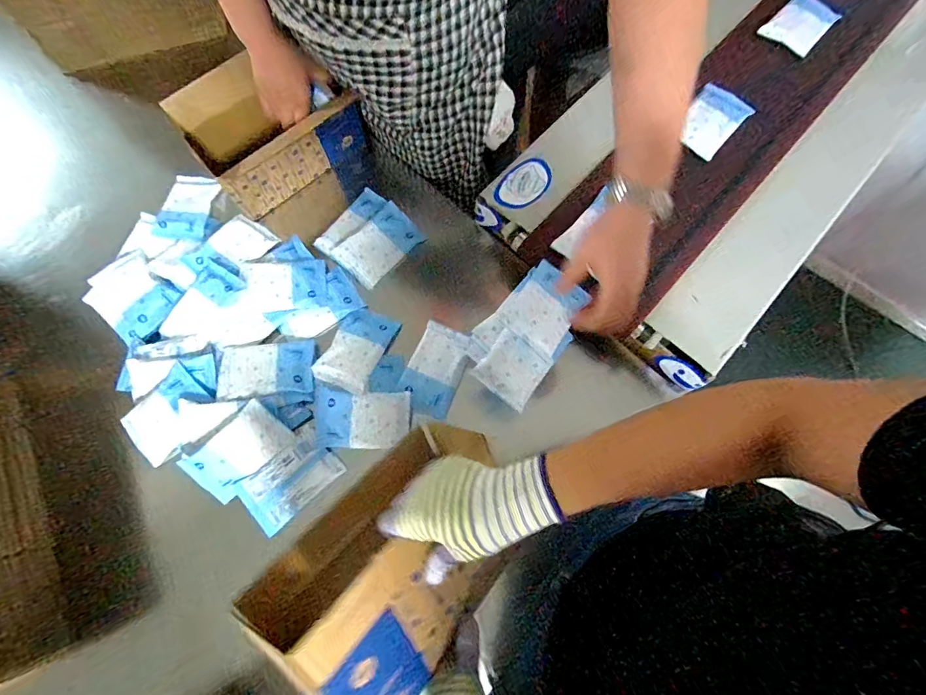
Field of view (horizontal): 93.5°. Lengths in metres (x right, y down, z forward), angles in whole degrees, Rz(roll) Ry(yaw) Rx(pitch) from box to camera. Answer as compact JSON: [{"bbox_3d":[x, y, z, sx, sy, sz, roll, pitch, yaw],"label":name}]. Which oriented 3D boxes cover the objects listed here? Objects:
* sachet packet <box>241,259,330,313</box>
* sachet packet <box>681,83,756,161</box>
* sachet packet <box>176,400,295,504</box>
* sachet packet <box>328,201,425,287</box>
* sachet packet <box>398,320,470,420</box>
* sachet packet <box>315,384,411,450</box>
[{"bbox_3d":[-0.281,-0.100,0.691,0.122,0.009,0.084,-8,76,-10],"label":"sachet packet"},{"bbox_3d":[0.398,-0.366,0.704,0.087,0.034,0.122,43,78,11],"label":"sachet packet"},{"bbox_3d":[-0.313,0.147,0.609,0.135,0.019,0.082,-41,107,-4],"label":"sachet packet"},{"bbox_3d":[-0.135,-0.169,0.716,0.131,0.020,0.088,-42,79,-12],"label":"sachet packet"},{"bbox_3d":[-0.041,0.031,0.650,0.078,0.012,0.137,21,75,5],"label":"sachet packet"},{"bbox_3d":[-0.146,0.103,0.632,0.136,0.022,0.082,3,74,0],"label":"sachet packet"}]

